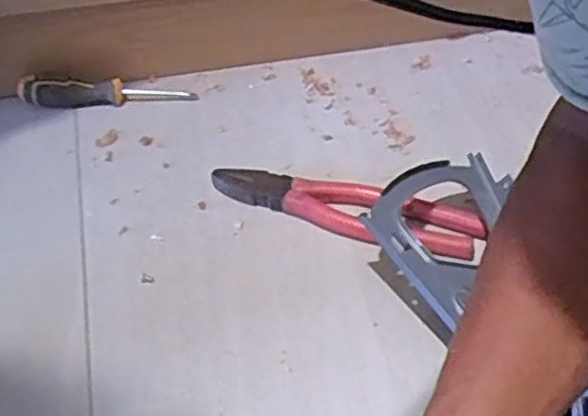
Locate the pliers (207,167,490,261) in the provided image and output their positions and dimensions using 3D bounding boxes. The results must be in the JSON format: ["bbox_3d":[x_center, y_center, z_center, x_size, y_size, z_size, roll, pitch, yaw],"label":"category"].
[{"bbox_3d":[0.039,-0.002,0.579,0.222,0.019,0.050,11,43,15],"label":"pliers"}]

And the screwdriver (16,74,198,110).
[{"bbox_3d":[-0.188,-0.119,0.707,0.169,0.033,0.028,-6,41,-5],"label":"screwdriver"}]

